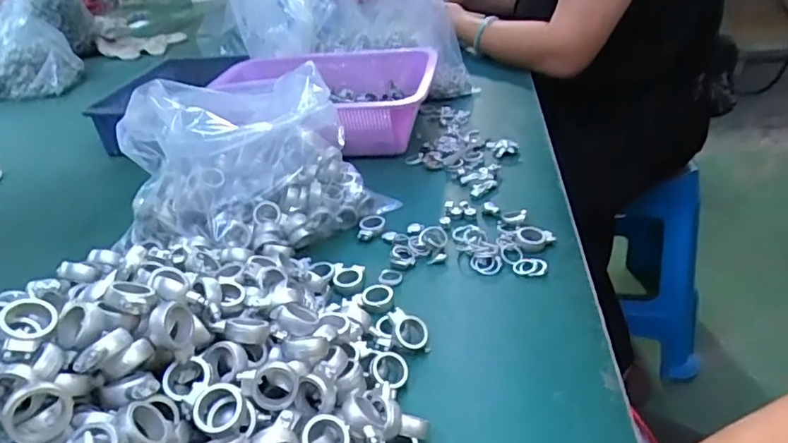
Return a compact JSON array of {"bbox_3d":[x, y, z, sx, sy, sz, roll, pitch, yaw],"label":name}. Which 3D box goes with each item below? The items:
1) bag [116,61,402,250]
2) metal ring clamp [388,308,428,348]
[{"bbox_3d":[-0.141,-0.066,0.550,0.227,0.149,0.157,-27,38,-32],"label":"bag"},{"bbox_3d":[0.011,0.081,0.421,0.030,0.009,0.029,10,60,-11],"label":"metal ring clamp"}]

